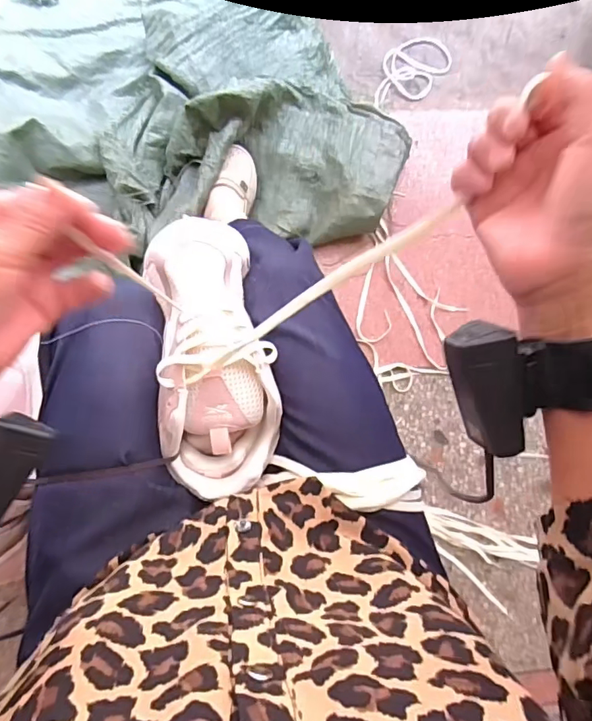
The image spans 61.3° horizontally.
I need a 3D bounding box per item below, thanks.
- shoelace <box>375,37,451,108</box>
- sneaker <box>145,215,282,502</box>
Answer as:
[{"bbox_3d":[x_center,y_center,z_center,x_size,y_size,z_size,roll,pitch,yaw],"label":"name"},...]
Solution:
[{"bbox_3d":[0.224,-0.570,0.992,0.110,0.008,0.208,39,78,-2],"label":"shoelace"},{"bbox_3d":[-0.076,-0.007,0.463,0.102,0.090,0.247,-7,84,-6],"label":"sneaker"}]

